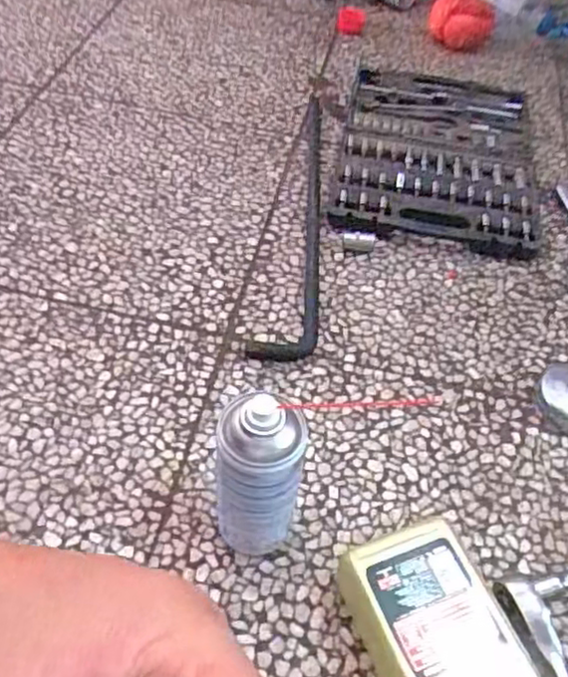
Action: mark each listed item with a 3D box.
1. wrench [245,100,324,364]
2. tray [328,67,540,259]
[{"bbox_3d":[0.036,-0.174,0.880,0.073,0.029,0.529,10,50,3],"label":"wrench"},{"bbox_3d":[0.223,-0.272,0.969,0.268,0.048,0.415,10,50,3],"label":"tray"}]

